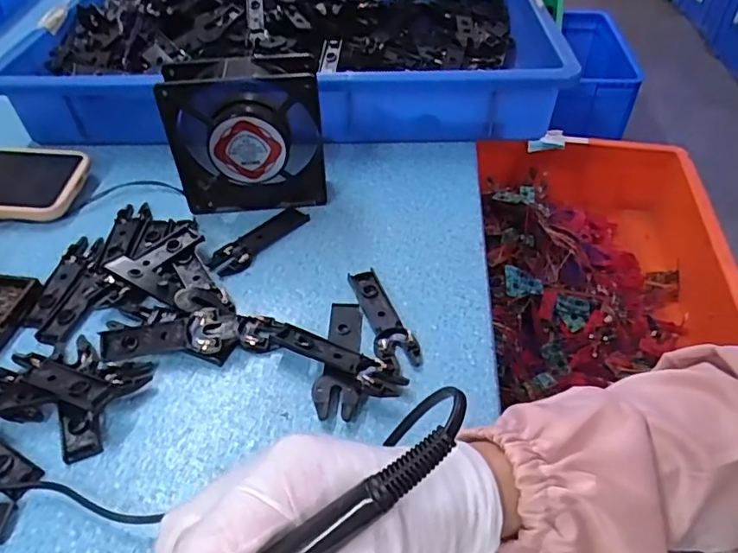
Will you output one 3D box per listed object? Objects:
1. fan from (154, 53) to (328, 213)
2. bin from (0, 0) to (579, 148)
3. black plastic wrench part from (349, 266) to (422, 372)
[{"bbox_3d":[-0.098,-0.115,0.464,0.117,0.119,0.040,-6,45,-4],"label":"fan"},{"bbox_3d":[-0.078,-0.275,0.649,0.524,0.087,0.355,0,45,2],"label":"bin"},{"bbox_3d":[0.009,0.030,0.395,0.027,0.007,0.093,-15,47,-13],"label":"black plastic wrench part"}]

